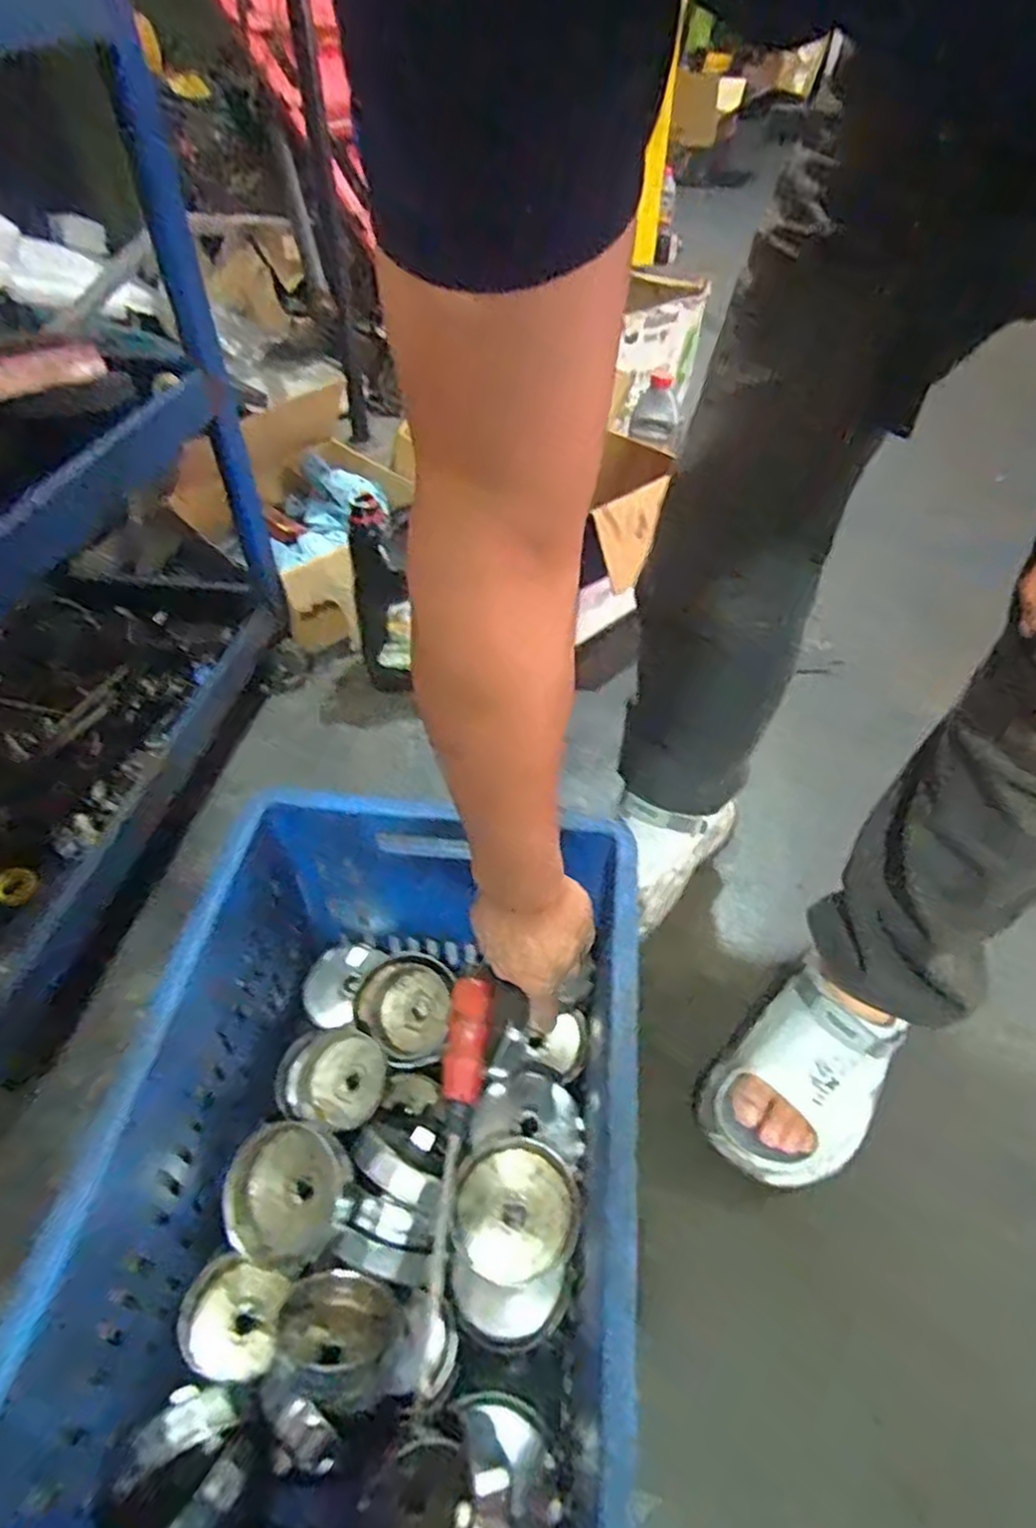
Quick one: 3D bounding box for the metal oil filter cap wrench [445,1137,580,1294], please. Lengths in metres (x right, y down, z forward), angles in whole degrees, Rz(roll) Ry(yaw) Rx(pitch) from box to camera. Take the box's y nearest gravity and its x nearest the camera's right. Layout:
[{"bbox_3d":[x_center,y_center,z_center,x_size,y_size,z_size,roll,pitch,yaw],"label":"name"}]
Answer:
[{"bbox_3d":[-0.003,0.340,0.572,0.095,0.024,0.094,17,48,15],"label":"metal oil filter cap wrench"}]

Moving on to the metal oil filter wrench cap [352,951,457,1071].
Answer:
[{"bbox_3d":[-0.106,0.231,0.694,0.091,0.043,0.102,7,46,6],"label":"metal oil filter wrench cap"}]

